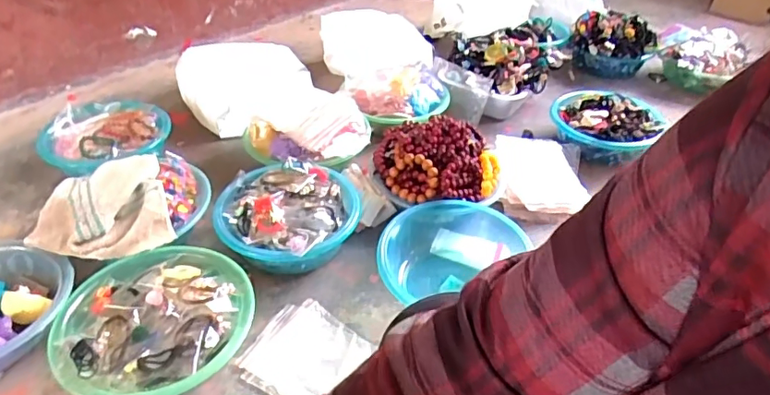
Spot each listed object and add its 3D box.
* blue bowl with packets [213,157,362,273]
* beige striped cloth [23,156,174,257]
[{"bbox_3d":[-0.153,0.035,0.843,0.216,0.092,0.207,2,39,0],"label":"blue bowl with packets"},{"bbox_3d":[-0.431,0.010,0.790,0.190,0.059,0.192,-15,42,-19],"label":"beige striped cloth"}]

